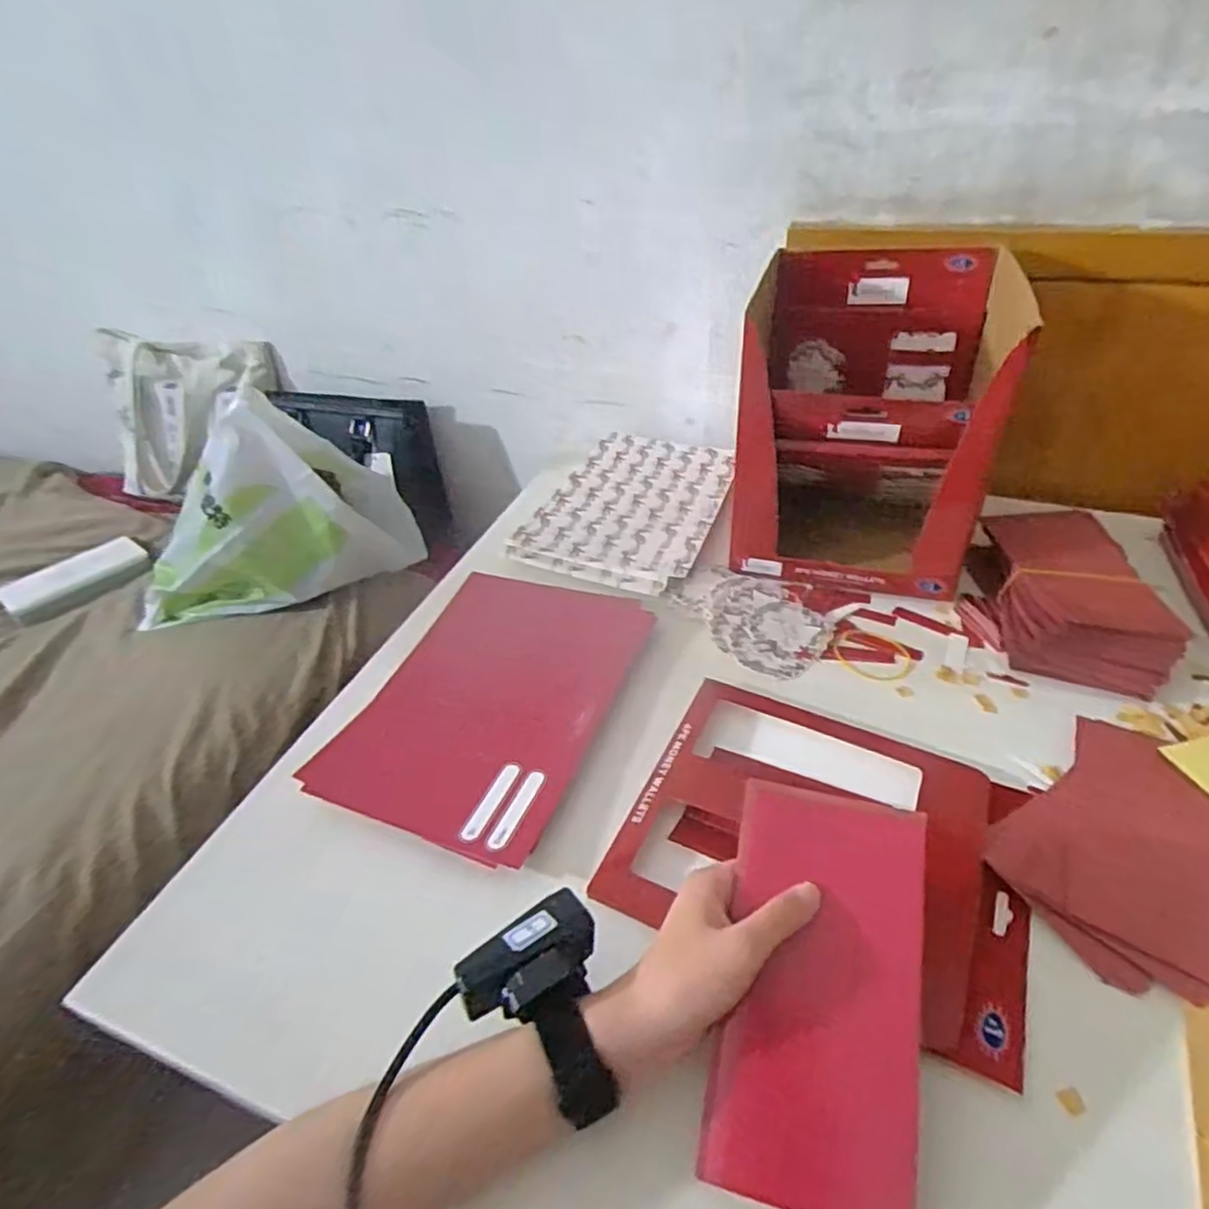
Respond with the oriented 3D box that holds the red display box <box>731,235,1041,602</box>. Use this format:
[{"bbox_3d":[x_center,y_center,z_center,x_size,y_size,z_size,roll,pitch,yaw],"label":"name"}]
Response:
[{"bbox_3d":[0.245,-0.175,0.660,0.207,0.238,0.236,9,38,16],"label":"red display box"}]

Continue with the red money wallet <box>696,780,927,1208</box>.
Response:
[{"bbox_3d":[0.104,0.182,0.335,0.089,0.005,0.176,8,66,14],"label":"red money wallet"}]

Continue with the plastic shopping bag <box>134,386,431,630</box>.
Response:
[{"bbox_3d":[-0.407,-0.119,0.834,0.335,0.230,0.160,-23,41,-24],"label":"plastic shopping bag"}]

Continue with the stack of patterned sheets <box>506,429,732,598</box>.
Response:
[{"bbox_3d":[0.036,-0.112,0.764,0.180,0.026,0.277,12,39,20],"label":"stack of patterned sheets"}]

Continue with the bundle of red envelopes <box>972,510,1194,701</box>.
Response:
[{"bbox_3d":[0.390,-0.017,0.592,0.115,0.048,0.195,4,37,10],"label":"bundle of red envelopes"}]

